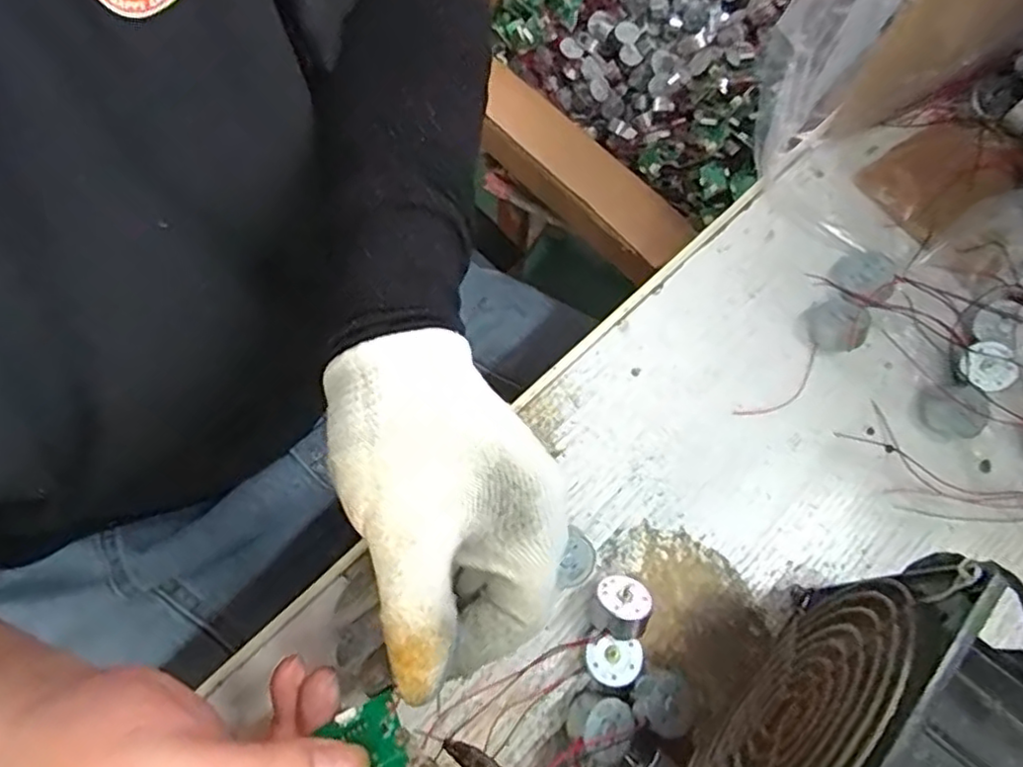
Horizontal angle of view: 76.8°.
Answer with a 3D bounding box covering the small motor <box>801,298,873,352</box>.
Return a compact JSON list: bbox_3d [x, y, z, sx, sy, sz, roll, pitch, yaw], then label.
[{"bbox_3d":[0.159,-0.029,0.317,0.024,0.019,0.029,-38,72,-12],"label":"small motor"}]

